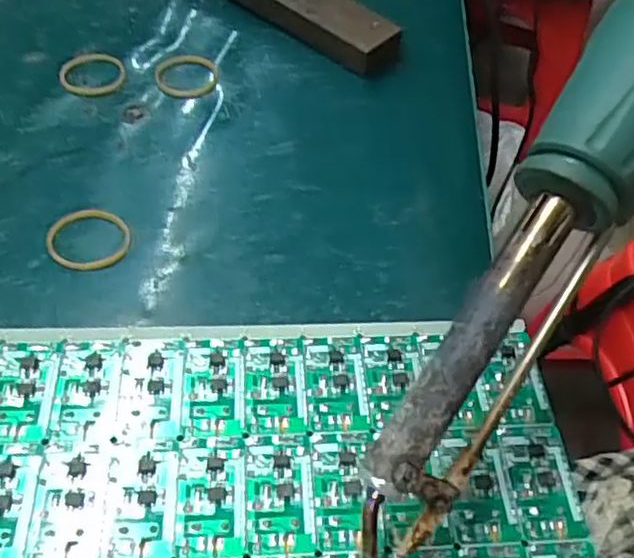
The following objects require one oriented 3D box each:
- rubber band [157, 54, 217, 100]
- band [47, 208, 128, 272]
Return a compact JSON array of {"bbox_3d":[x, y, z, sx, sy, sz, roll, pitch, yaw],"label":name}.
[{"bbox_3d":[-0.063,-0.099,0.329,0.030,0.005,0.034,-1,52,-7],"label":"rubber band"},{"bbox_3d":[-0.087,-0.015,0.259,0.030,0.004,0.029,3,52,-4],"label":"band"}]

